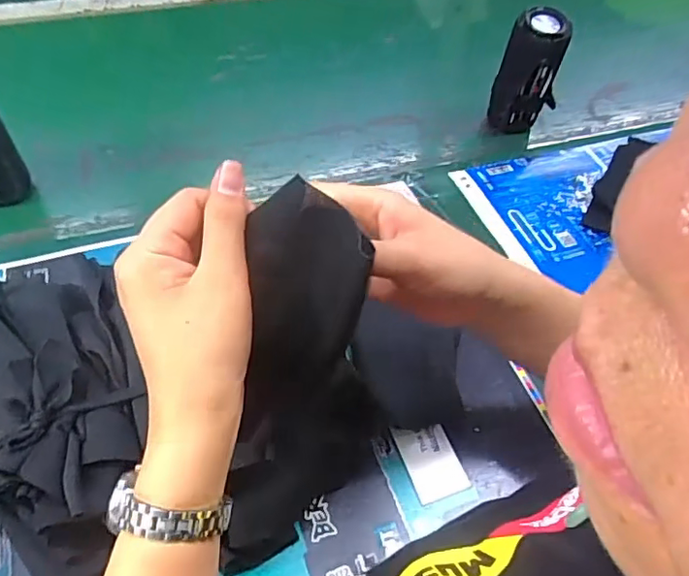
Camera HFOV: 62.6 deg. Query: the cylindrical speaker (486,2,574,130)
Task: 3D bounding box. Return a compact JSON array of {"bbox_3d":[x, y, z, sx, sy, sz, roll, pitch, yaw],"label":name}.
[{"bbox_3d":[0.222,-0.251,0.694,0.079,0.152,0.067,17,51,9],"label":"cylindrical speaker"}]

